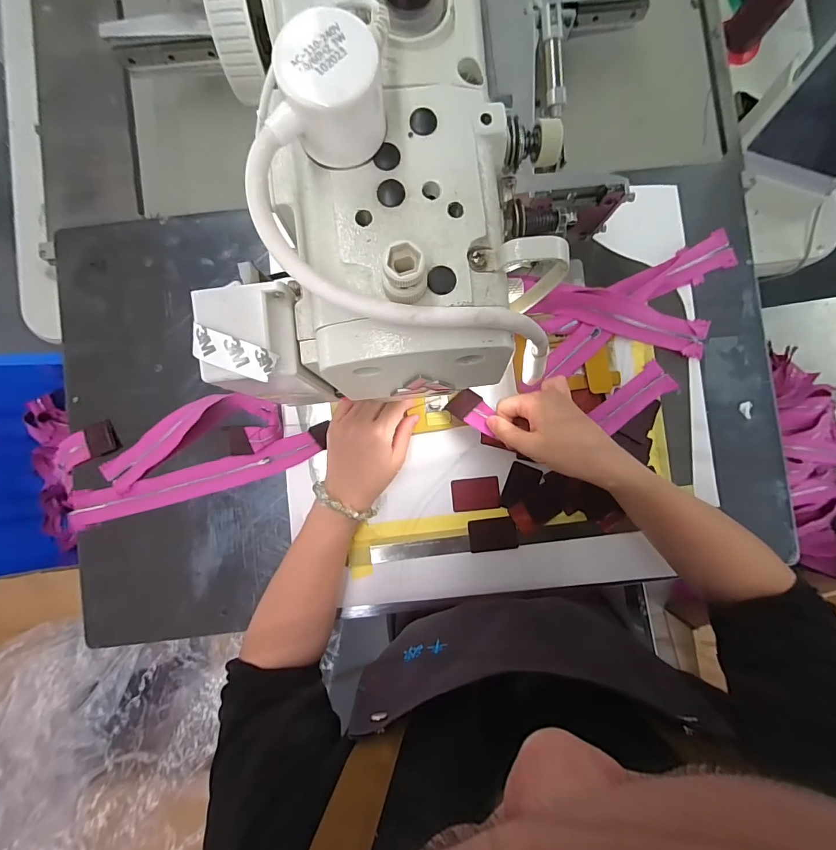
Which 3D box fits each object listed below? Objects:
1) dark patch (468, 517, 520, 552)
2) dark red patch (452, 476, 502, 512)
[{"bbox_3d":[0.081,0.119,0.426,0.051,0.004,0.034,-6,87,-1],"label":"dark patch"},{"bbox_3d":[0.063,0.075,0.428,0.051,0.005,0.034,-5,87,-1],"label":"dark red patch"}]

